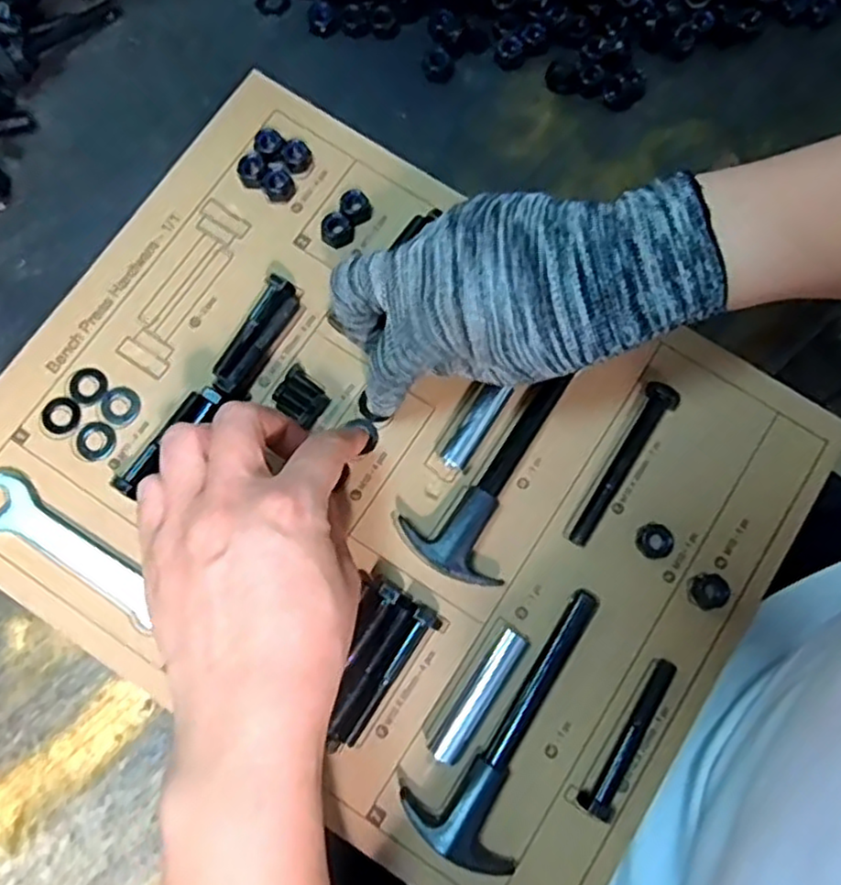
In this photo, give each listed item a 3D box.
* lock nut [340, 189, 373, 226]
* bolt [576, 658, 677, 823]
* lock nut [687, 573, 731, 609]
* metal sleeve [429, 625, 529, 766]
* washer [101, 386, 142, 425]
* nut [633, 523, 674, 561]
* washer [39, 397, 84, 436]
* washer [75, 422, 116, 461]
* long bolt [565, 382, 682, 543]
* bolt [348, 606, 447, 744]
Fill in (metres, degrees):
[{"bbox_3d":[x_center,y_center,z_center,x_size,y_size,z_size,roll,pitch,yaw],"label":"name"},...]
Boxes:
[{"bbox_3d":[-0.035,-0.127,0.382,0.017,0.010,0.016,0,78,0],"label":"lock nut"},{"bbox_3d":[0.098,0.135,0.326,0.015,0.015,0.076,32,80,7],"label":"bolt"},{"bbox_3d":[0.140,0.071,0.342,0.017,0.007,0.016,0,78,0],"label":"lock nut"},{"bbox_3d":[0.028,0.117,0.330,0.015,0.011,0.066,34,80,7],"label":"metal sleeve"},{"bbox_3d":[-0.154,-0.019,0.363,0.019,0.004,0.020,0,78,0],"label":"washer"},{"bbox_3d":[0.115,0.048,0.348,0.017,0.006,0.017,0,78,0],"label":"nut"},{"bbox_3d":[-0.183,-0.014,0.360,0.020,0.004,0.019,41,81,8],"label":"washer"},{"bbox_3d":[-0.165,-0.001,0.358,0.020,0.004,0.019,0,78,0],"label":"washer"},{"bbox_3d":[0.100,0.011,0.351,0.016,0.016,0.088,32,80,7],"label":"long bolt"},{"bbox_3d":[-0.013,0.109,0.331,0.012,0.012,0.070,33,80,7],"label":"bolt"}]

